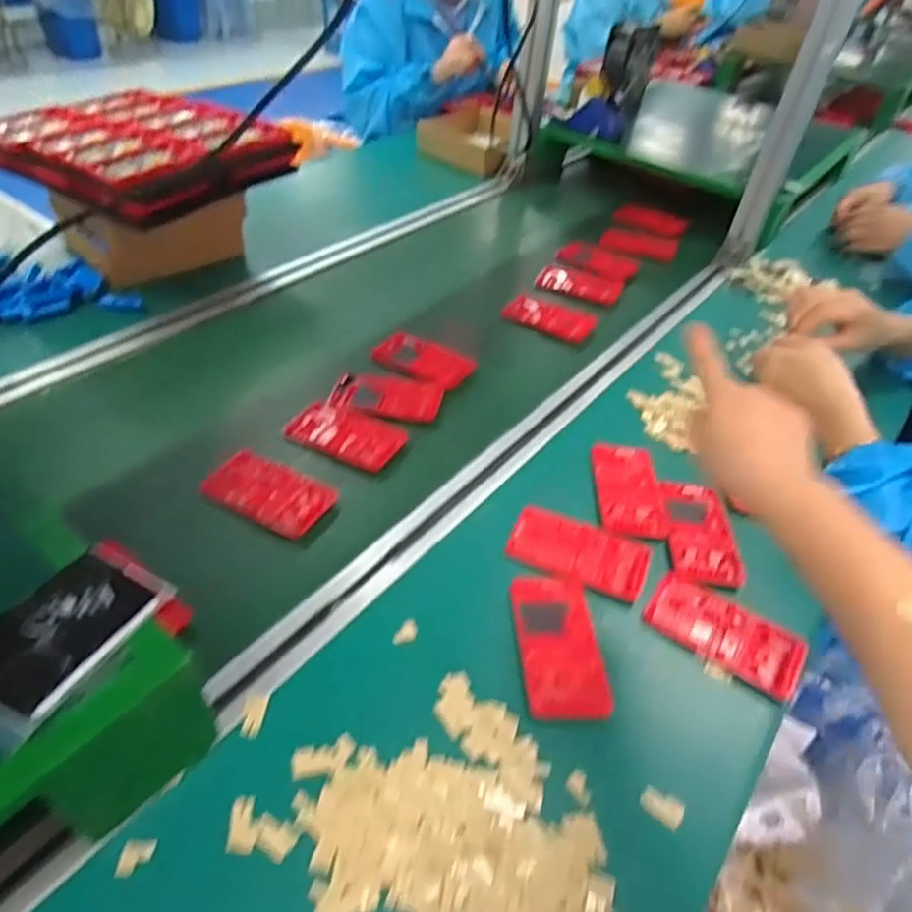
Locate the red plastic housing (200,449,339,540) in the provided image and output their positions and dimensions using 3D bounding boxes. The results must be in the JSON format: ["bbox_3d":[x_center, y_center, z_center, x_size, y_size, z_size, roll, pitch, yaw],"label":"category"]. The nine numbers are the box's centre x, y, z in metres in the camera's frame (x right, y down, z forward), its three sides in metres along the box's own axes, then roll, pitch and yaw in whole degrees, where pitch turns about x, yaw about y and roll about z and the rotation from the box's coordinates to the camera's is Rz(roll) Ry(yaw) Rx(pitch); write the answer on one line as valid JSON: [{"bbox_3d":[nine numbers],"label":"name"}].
[{"bbox_3d":[-0.178,0.032,0.599,0.118,0.015,0.075,22,47,15],"label":"red plastic housing"}]

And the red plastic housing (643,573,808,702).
[{"bbox_3d":[0.225,0.144,0.528,0.120,0.009,0.066,30,50,22],"label":"red plastic housing"}]

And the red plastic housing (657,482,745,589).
[{"bbox_3d":[0.234,0.071,0.602,0.065,0.005,0.120,7,45,1],"label":"red plastic housing"}]

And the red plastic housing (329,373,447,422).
[{"bbox_3d":[-0.077,-0.070,0.715,0.120,0.007,0.076,11,45,5],"label":"red plastic housing"}]

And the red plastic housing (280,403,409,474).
[{"bbox_3d":[-0.116,-0.024,0.666,0.117,0.005,0.066,21,47,15],"label":"red plastic housing"}]

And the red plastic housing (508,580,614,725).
[{"bbox_3d":[0.083,0.151,0.509,0.066,0.006,0.120,-1,45,-6],"label":"red plastic housing"}]

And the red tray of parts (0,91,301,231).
[{"bbox_3d":[-0.409,-0.398,0.810,0.317,0.059,0.262,25,47,21],"label":"red tray of parts"}]

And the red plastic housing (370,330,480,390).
[{"bbox_3d":[-0.040,-0.116,0.772,0.120,0.009,0.076,21,47,15],"label":"red plastic housing"}]

